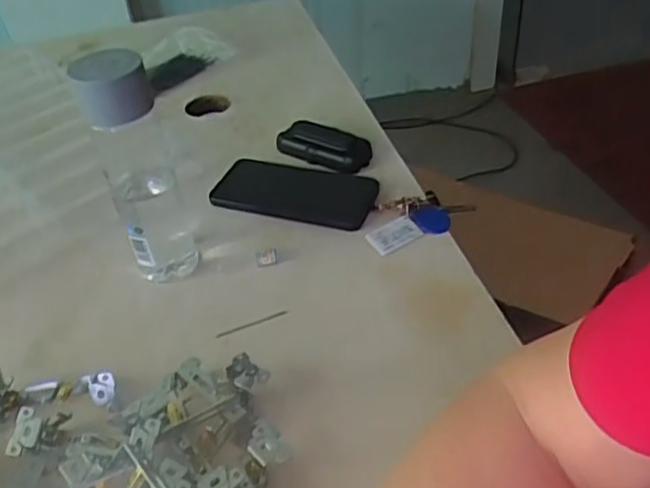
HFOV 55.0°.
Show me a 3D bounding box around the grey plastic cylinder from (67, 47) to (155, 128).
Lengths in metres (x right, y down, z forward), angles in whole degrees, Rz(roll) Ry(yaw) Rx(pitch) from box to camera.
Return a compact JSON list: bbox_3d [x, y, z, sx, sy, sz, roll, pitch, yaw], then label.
[{"bbox_3d":[-0.154,-0.115,0.456,0.053,0.040,0.047,-18,43,-14],"label":"grey plastic cylinder"}]

